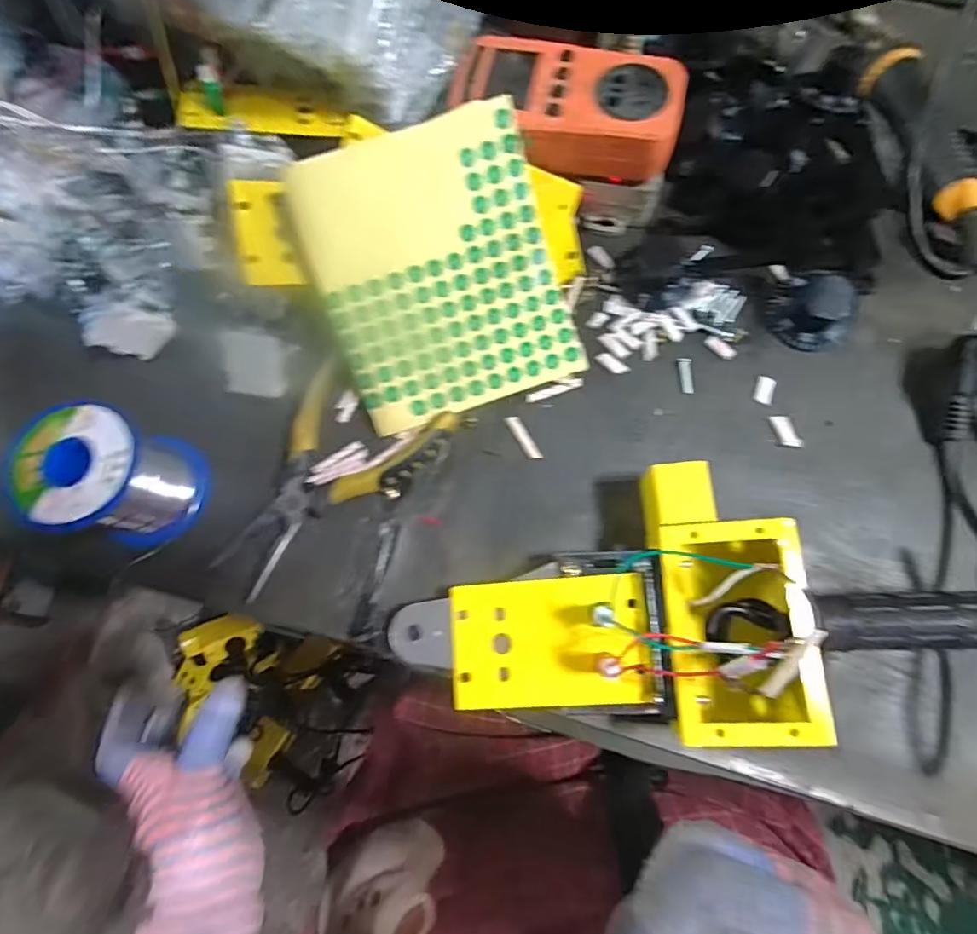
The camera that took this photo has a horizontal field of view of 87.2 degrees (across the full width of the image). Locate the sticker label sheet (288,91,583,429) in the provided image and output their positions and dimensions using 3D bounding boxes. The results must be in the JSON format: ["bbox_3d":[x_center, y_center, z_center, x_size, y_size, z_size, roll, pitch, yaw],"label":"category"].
[{"bbox_3d":[-0.027,-0.109,0.295,0.133,0.009,0.151,-19,102,-2],"label":"sticker label sheet"}]

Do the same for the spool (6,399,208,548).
[{"bbox_3d":[-0.201,0.007,0.279,0.063,0.065,0.062,0,75,1],"label":"spool"}]

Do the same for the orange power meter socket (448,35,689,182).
[{"bbox_3d":[0.045,-0.207,0.297,0.128,0.026,0.080,11,75,5],"label":"orange power meter socket"}]

